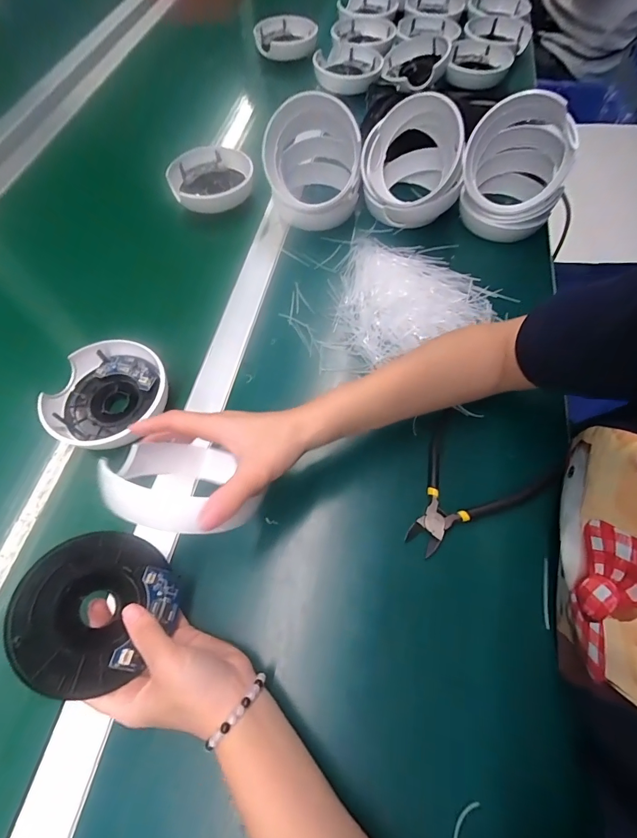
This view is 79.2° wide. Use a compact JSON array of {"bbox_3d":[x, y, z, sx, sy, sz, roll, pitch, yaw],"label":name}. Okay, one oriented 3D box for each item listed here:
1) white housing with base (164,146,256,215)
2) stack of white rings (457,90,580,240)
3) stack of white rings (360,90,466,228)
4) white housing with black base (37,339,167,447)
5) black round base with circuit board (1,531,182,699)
[{"bbox_3d":[-0.157,-0.334,0.548,0.107,0.039,0.106,0,63,0],"label":"white housing with base"},{"bbox_3d":[0.244,-0.316,0.484,0.119,0.124,0.115,21,65,11],"label":"stack of white rings"},{"bbox_3d":[0.121,-0.331,0.497,0.126,0.115,0.117,2,63,2],"label":"stack of white rings"},{"bbox_3d":[-0.216,-0.027,0.396,0.116,0.031,0.107,0,63,0],"label":"white housing with black base"},{"bbox_3d":[-0.154,0.131,0.269,0.096,0.015,0.100,18,56,-29],"label":"black round base with circuit board"}]

